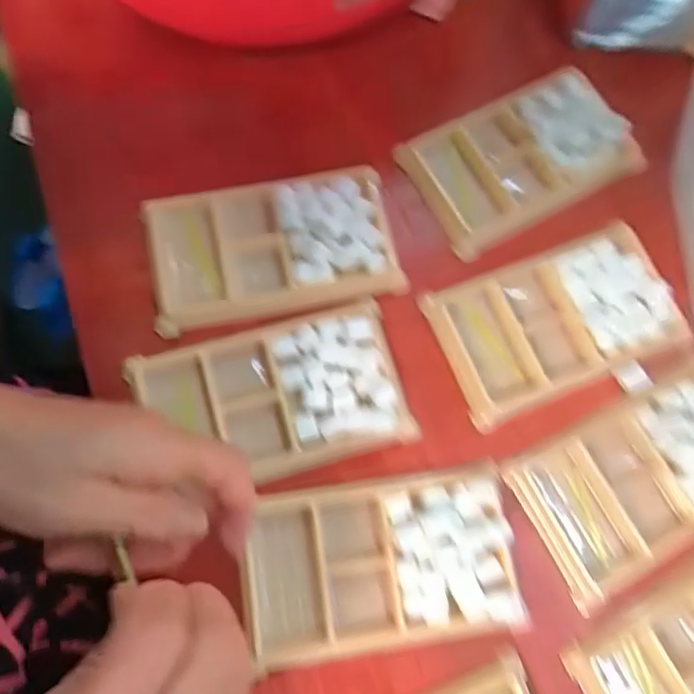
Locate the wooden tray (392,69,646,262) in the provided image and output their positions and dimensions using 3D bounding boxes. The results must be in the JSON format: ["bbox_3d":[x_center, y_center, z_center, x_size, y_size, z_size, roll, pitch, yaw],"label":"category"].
[{"bbox_3d":[0.105,-0.115,0.338,0.125,0.014,0.077,-28,78,-9],"label":"wooden tray"}]

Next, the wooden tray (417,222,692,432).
[{"bbox_3d":[0.117,-0.016,0.317,0.132,0.009,0.080,-22,77,-7],"label":"wooden tray"}]

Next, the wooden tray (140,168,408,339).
[{"bbox_3d":[-0.042,-0.057,0.316,0.136,0.010,0.076,-12,76,-5],"label":"wooden tray"}]

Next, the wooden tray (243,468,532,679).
[{"bbox_3d":[0.015,0.106,0.275,0.130,0.017,0.077,-8,76,-4],"label":"wooden tray"}]

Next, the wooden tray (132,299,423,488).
[{"bbox_3d":[-0.040,0.027,0.294,0.134,0.011,0.078,-15,76,-6],"label":"wooden tray"}]

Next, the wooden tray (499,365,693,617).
[{"bbox_3d":[0.157,0.067,0.295,0.132,0.014,0.078,-27,78,-8],"label":"wooden tray"}]

